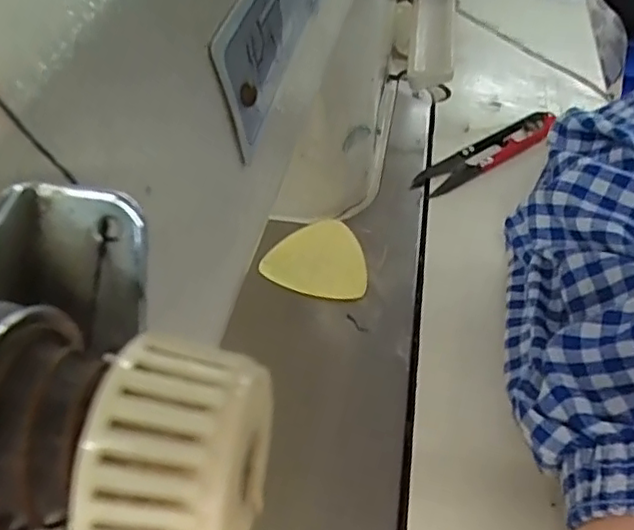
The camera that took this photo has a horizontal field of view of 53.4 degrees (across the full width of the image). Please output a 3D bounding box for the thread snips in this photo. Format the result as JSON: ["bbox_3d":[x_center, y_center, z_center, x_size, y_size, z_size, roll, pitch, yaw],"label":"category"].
[{"bbox_3d":[0.105,-0.071,0.387,0.106,0.015,0.022,-27,55,-23],"label":"thread snips"}]

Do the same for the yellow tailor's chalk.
[{"bbox_3d":[0.004,-0.005,0.330,0.052,0.008,0.050,1,49,-1],"label":"yellow tailor's chalk"}]

